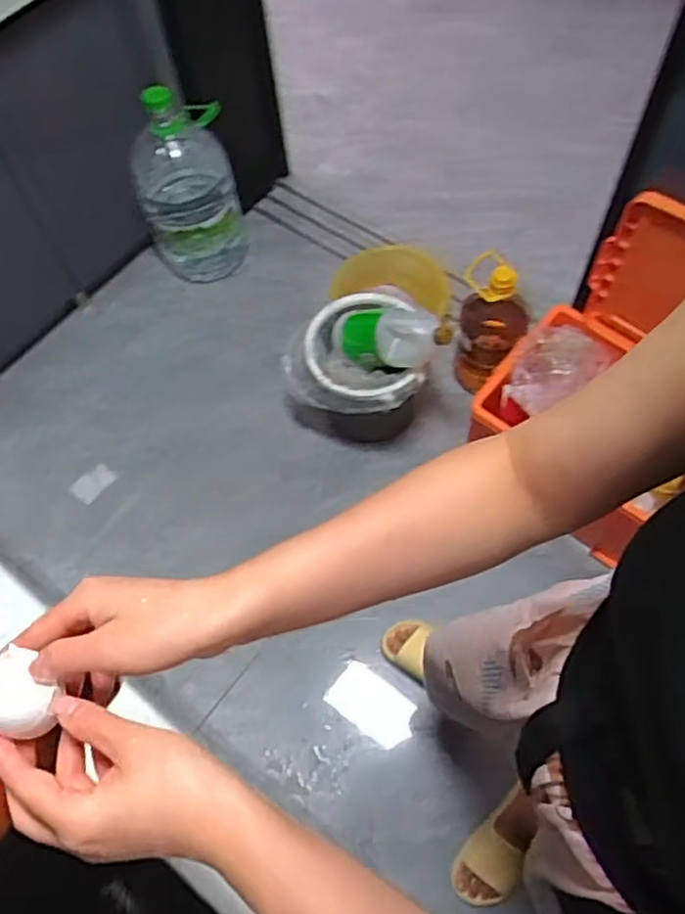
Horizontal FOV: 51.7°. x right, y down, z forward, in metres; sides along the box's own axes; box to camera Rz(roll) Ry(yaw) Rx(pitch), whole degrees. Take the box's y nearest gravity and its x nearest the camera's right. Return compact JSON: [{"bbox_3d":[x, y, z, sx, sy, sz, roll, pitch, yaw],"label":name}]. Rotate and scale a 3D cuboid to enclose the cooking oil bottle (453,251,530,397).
[{"bbox_3d":[0.324,-0.293,1.540,0.134,0.323,0.163,23,66,14],"label":"cooking oil bottle"}]

